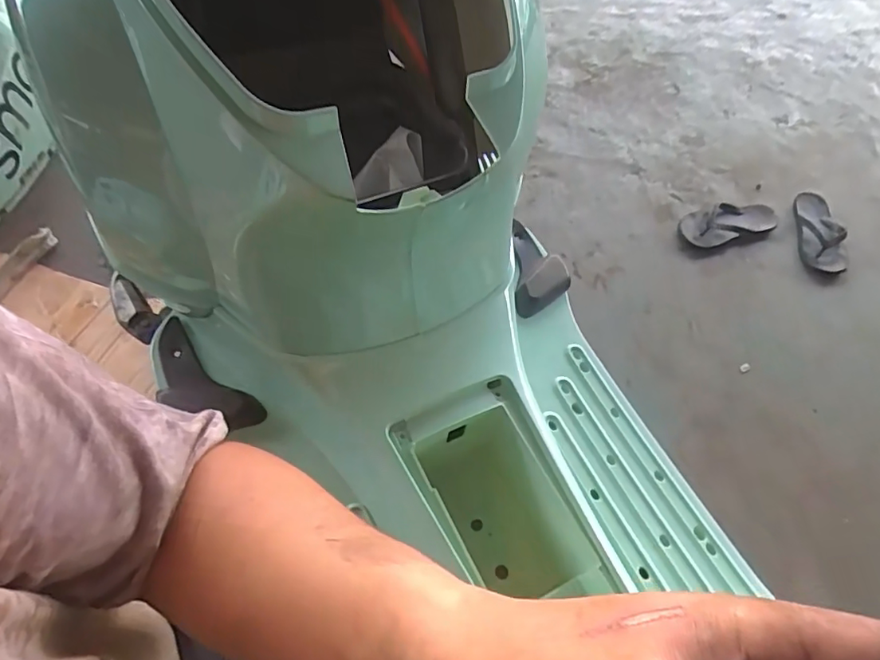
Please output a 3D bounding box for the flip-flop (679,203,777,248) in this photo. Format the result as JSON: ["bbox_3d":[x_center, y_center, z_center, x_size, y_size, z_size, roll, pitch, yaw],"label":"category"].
[{"bbox_3d":[0.704,-0.264,1.342,0.263,0.032,0.104,-14,58,-15],"label":"flip-flop"}]

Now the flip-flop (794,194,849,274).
[{"bbox_3d":[0.928,-0.257,1.337,0.114,0.056,0.267,14,55,4],"label":"flip-flop"}]

